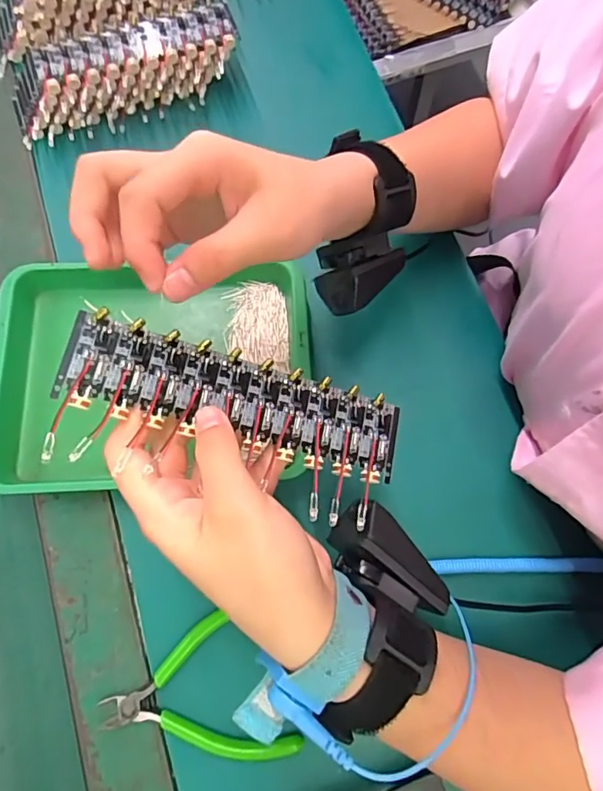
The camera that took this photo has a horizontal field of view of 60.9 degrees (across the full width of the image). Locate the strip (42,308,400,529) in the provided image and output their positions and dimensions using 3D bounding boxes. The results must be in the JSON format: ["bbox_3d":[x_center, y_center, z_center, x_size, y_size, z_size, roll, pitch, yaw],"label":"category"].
[{"bbox_3d":[-0.029,0.012,0.240,0.163,0.009,0.064,17,74,-16],"label":"strip"}]

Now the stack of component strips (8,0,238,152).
[{"bbox_3d":[-0.146,-0.262,0.425,0.191,0.042,0.071,-19,74,-4],"label":"stack of component strips"}]

